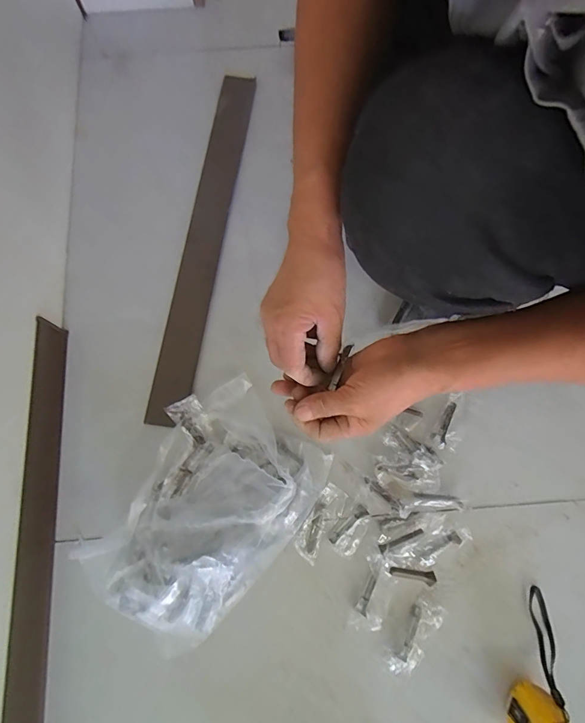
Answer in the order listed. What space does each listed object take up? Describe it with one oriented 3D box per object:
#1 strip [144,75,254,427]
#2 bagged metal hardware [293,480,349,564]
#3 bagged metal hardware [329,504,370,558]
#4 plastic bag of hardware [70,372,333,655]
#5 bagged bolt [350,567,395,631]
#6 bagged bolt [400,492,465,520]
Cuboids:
[{"bbox_3d":[-0.134,-0.206,0.601,0.059,0.010,0.599,6,75,8],"label":"strip"},{"bbox_3d":[0.036,0.204,0.488,0.036,0.011,0.093,34,79,7],"label":"bagged metal hardware"},{"bbox_3d":[0.075,0.214,0.486,0.035,0.009,0.062,35,79,7],"label":"bagged metal hardware"},{"bbox_3d":[-0.109,0.167,0.463,0.214,0.080,0.281,40,80,8],"label":"plastic bag of hardware"},{"bbox_3d":[0.101,0.290,0.467,0.034,0.015,0.069,27,78,5],"label":"bagged bolt"},{"bbox_3d":[0.175,0.182,0.487,0.078,0.012,0.027,-6,77,-2],"label":"bagged bolt"}]

